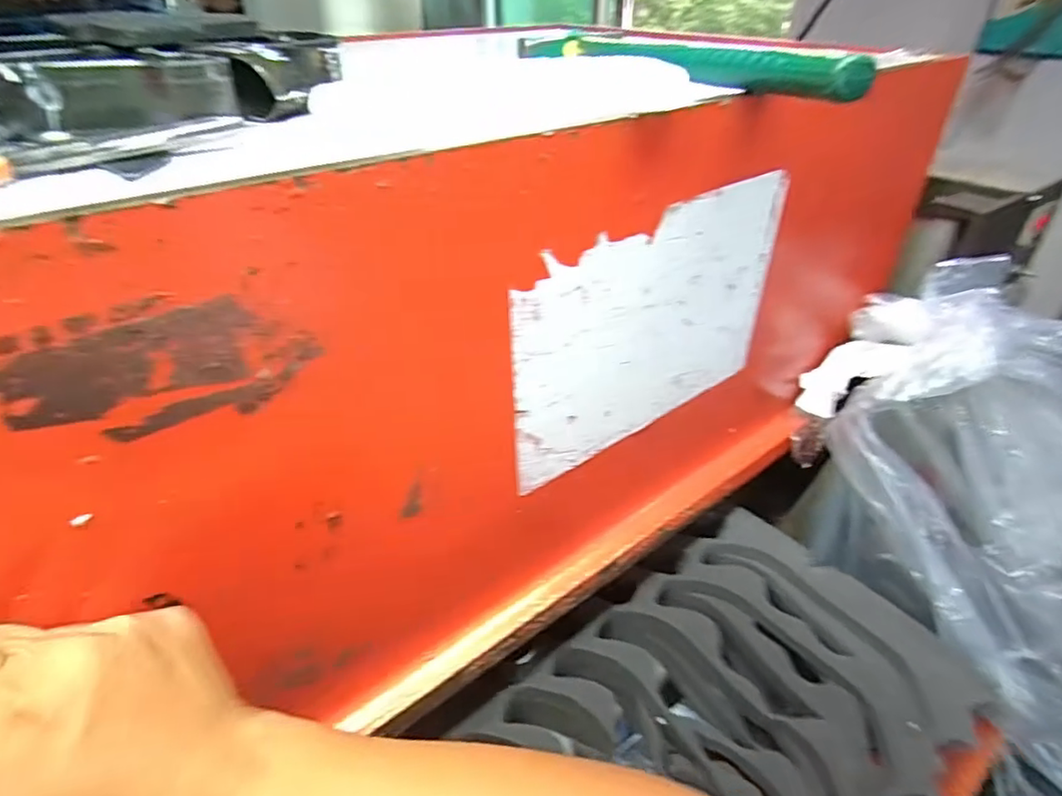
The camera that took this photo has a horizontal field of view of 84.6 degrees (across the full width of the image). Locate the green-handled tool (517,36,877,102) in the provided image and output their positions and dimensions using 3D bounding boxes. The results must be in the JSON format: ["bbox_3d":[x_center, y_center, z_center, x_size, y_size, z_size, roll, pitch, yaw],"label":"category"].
[{"bbox_3d":[0.092,-0.230,0.398,0.044,0.024,0.297,-20,39,-27],"label":"green-handled tool"}]

